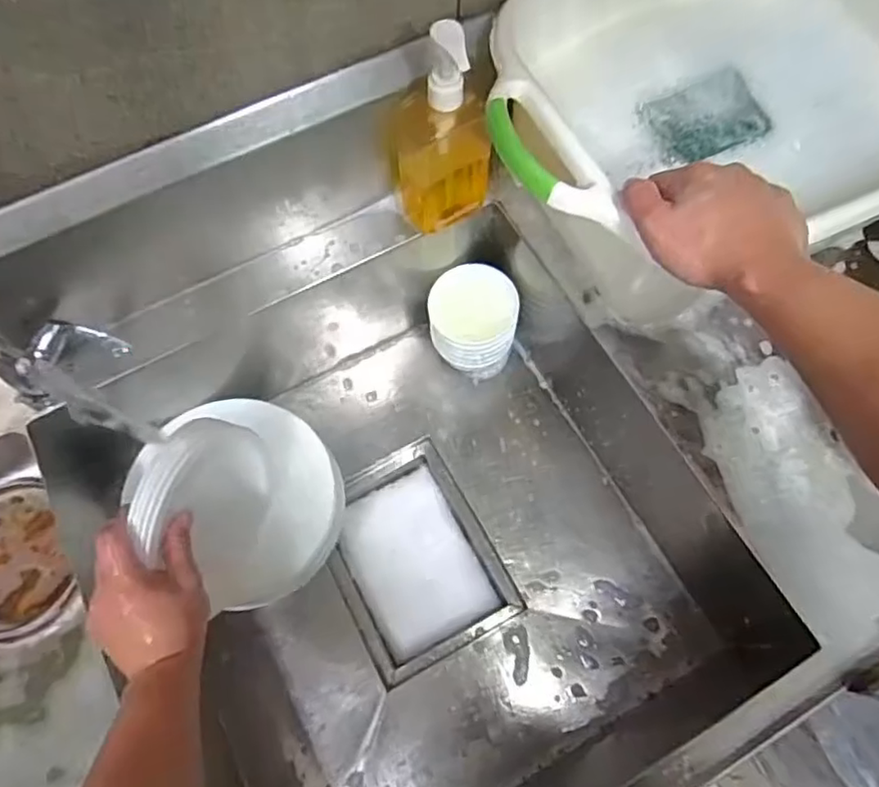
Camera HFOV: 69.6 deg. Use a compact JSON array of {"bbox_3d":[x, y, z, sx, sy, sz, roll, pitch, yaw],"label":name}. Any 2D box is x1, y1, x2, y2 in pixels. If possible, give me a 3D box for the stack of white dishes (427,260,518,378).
[{"bbox_3d":[0.043,-0.085,0.807,0.106,0.131,0.101,-5,68,-2],"label":"stack of white dishes"}]

